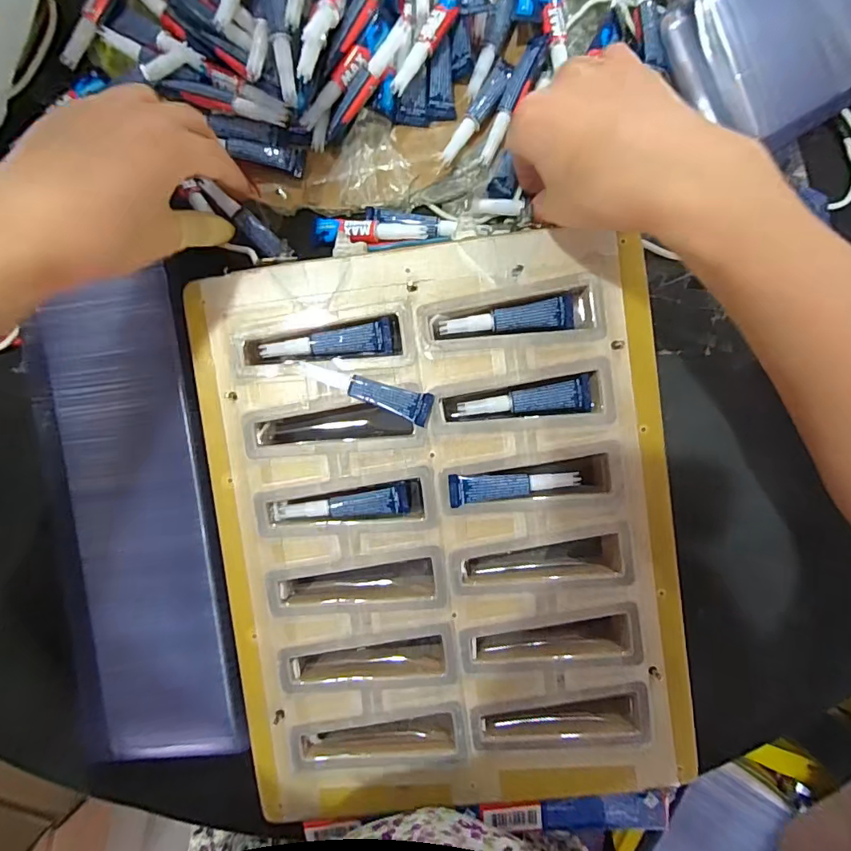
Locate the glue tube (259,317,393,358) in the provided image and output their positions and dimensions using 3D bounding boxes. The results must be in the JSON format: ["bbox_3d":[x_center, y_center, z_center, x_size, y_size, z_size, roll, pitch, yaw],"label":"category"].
[{"bbox_3d":[-0.060,-0.048,0.287,0.079,0.008,0.020,-11,93,3],"label":"glue tube"}]

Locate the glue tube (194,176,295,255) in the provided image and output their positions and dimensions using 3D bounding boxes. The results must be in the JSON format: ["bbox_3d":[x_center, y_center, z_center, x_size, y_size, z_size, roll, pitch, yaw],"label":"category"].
[{"bbox_3d":[-0.117,-0.133,0.308,0.074,0.012,0.015,43,94,0],"label":"glue tube"}]

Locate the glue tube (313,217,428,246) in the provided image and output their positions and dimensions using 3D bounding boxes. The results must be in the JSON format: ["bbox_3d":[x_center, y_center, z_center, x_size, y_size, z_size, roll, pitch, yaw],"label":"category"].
[{"bbox_3d":[-0.037,-0.125,0.302,0.075,0.014,0.018,4,99,9],"label":"glue tube"}]

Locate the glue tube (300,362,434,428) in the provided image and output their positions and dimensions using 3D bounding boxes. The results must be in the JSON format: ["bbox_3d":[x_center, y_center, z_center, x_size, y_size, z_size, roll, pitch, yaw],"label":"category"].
[{"bbox_3d":[-0.034,-0.020,0.277,0.077,0.014,0.017,19,94,1],"label":"glue tube"}]

